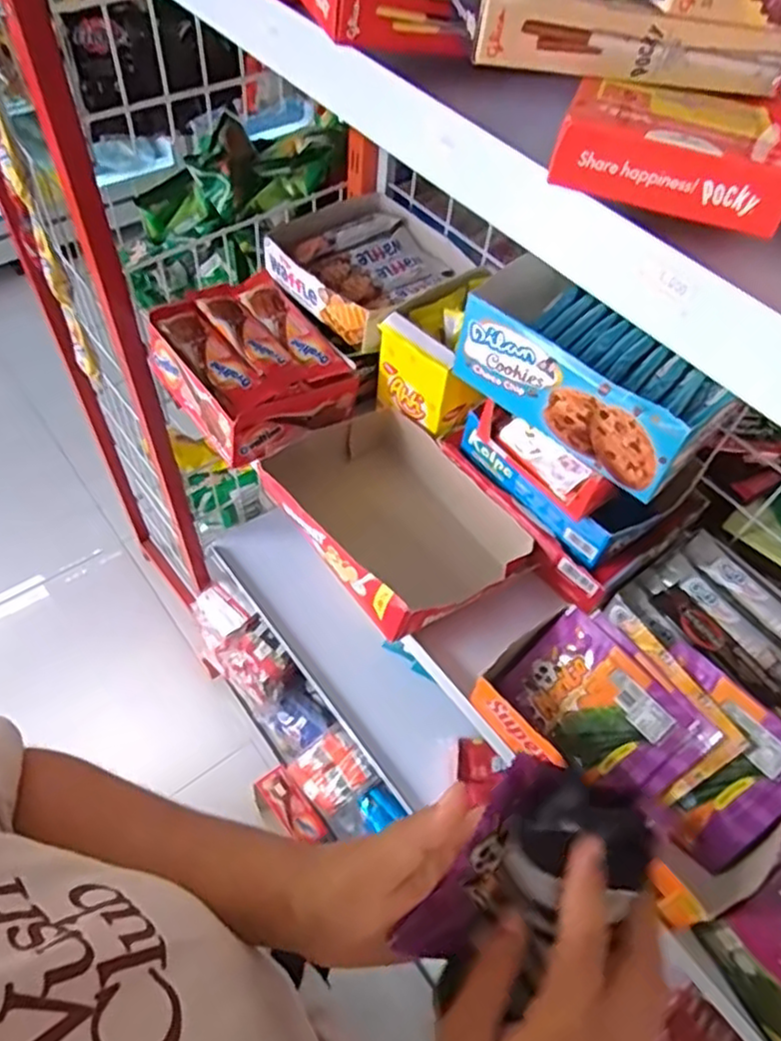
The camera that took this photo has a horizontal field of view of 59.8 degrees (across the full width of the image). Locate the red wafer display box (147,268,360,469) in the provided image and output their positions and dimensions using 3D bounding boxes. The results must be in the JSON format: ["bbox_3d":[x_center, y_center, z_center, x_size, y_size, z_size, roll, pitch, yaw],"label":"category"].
[{"bbox_3d":[-0.141,-0.157,0.690,0.149,0.069,0.182,-33,63,-25],"label":"red wafer display box"}]

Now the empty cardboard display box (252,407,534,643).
[{"bbox_3d":[0.004,-0.008,0.617,0.173,0.062,0.221,-35,64,-25],"label":"empty cardboard display box"}]

